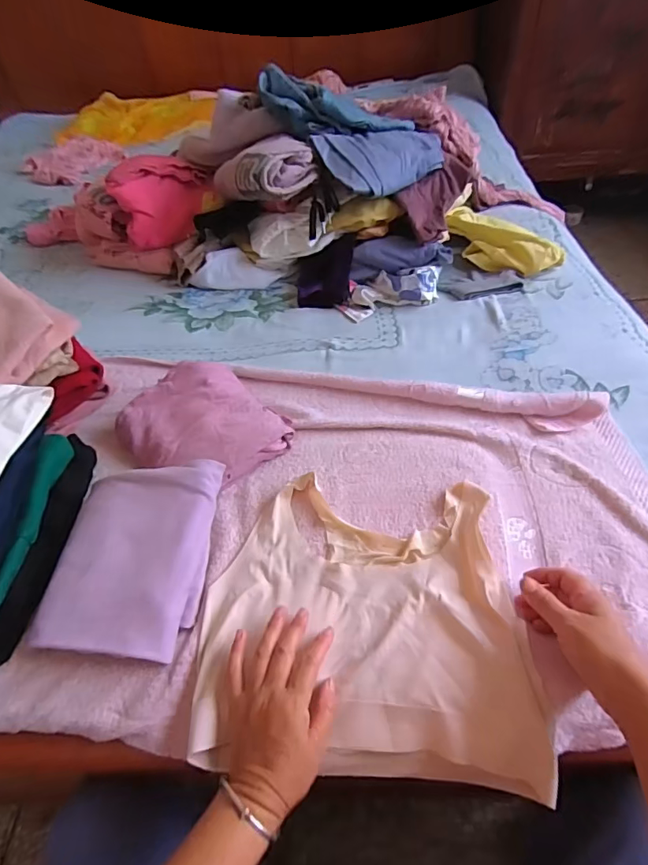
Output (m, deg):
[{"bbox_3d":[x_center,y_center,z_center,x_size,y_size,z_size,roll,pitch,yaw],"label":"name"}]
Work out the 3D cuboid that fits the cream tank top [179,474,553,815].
[{"bbox_3d":[0.042,0.181,0.477,0.318,0.036,0.279,1,56,7],"label":"cream tank top"}]

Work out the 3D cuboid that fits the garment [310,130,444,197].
[{"bbox_3d":[0.126,-0.550,0.922,0.272,0.080,0.133,-29,52,-19],"label":"garment"}]

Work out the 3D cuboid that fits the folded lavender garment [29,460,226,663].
[{"bbox_3d":[-0.209,0.131,0.513,0.155,0.076,0.205,3,48,5],"label":"folded lavender garment"}]

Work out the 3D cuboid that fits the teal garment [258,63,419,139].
[{"bbox_3d":[0.024,-0.627,0.925,0.305,0.090,0.067,3,45,-18],"label":"teal garment"}]

